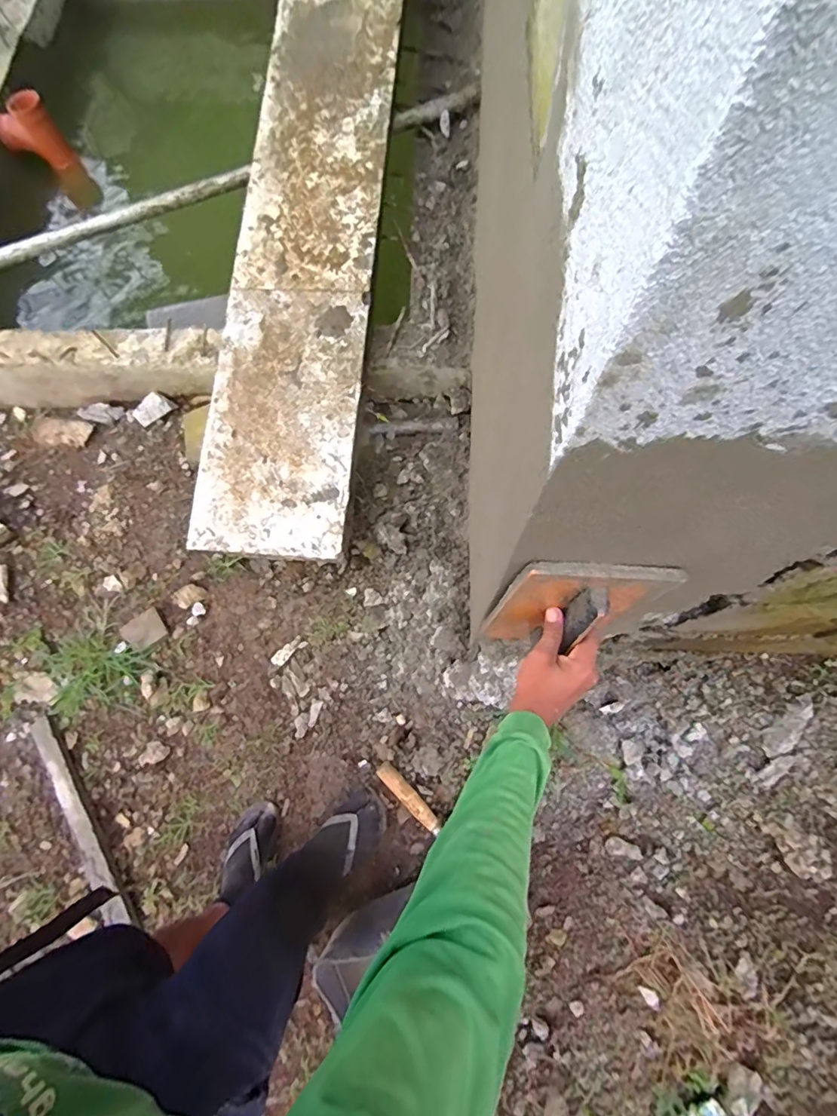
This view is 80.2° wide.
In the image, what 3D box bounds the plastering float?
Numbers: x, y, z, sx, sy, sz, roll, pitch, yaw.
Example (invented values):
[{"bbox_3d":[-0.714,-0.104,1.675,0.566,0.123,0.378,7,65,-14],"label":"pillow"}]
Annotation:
[{"bbox_3d":[0.171,0.069,0.579,0.157,0.279,0.052,1,73,2],"label":"plastering float"}]

